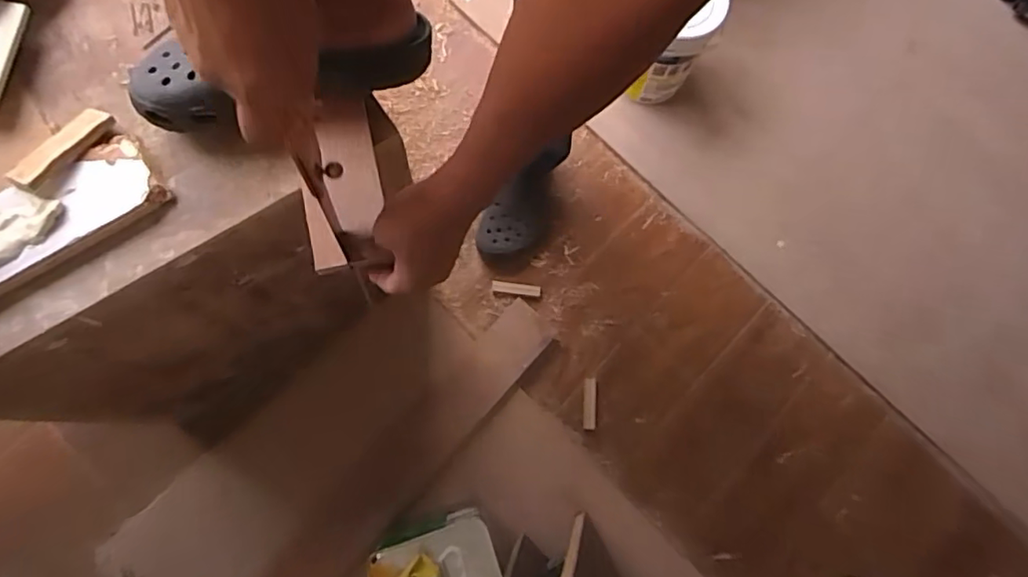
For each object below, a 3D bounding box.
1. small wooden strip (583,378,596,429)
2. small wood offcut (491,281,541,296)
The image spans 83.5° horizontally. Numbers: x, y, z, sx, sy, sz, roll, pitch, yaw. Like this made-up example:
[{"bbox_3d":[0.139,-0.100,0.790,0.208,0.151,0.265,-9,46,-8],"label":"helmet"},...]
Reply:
[{"bbox_3d":[0.134,0.203,1.019,0.022,0.006,0.088,4,75,-5],"label":"small wooden strip"},{"bbox_3d":[0.004,0.000,1.061,0.089,0.010,0.020,8,75,-4],"label":"small wood offcut"}]

